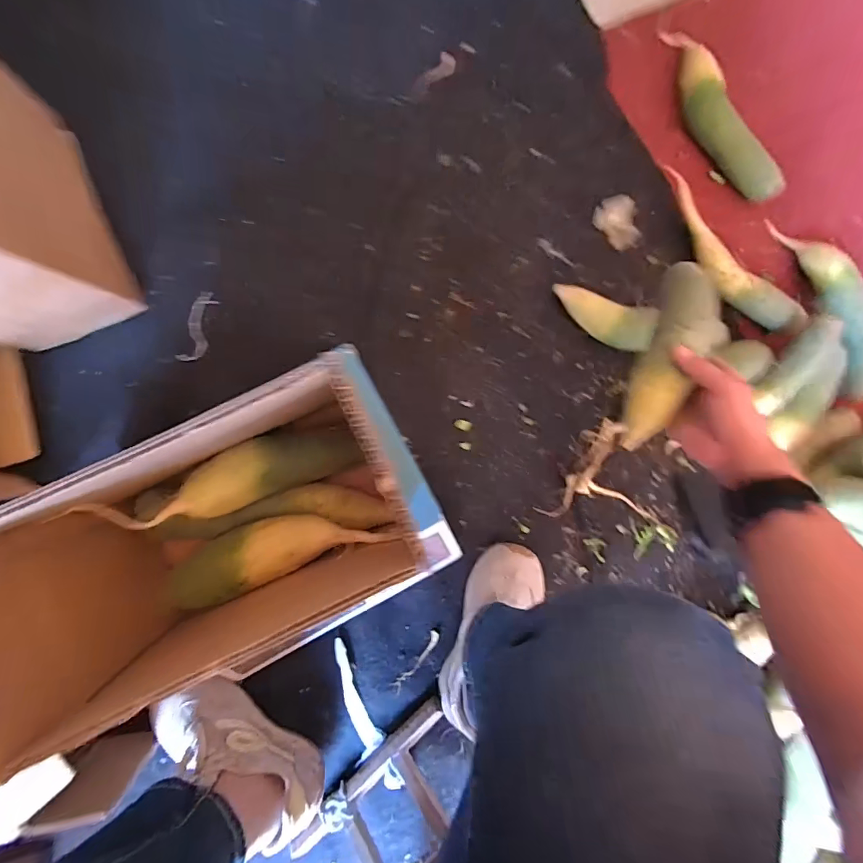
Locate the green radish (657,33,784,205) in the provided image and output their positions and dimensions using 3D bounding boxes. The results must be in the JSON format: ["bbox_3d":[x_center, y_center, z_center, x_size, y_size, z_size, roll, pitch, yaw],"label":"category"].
[{"bbox_3d":[0.394,-0.442,0.624,0.041,0.057,0.277,-29,90,-39],"label":"green radish"}]

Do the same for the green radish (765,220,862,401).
[{"bbox_3d":[0.571,-0.179,0.625,0.060,0.049,0.284,-25,91,-4],"label":"green radish"}]

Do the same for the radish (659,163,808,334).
[{"bbox_3d":[0.398,-0.241,0.617,0.055,0.040,0.278,-40,92,-4],"label":"radish"}]

